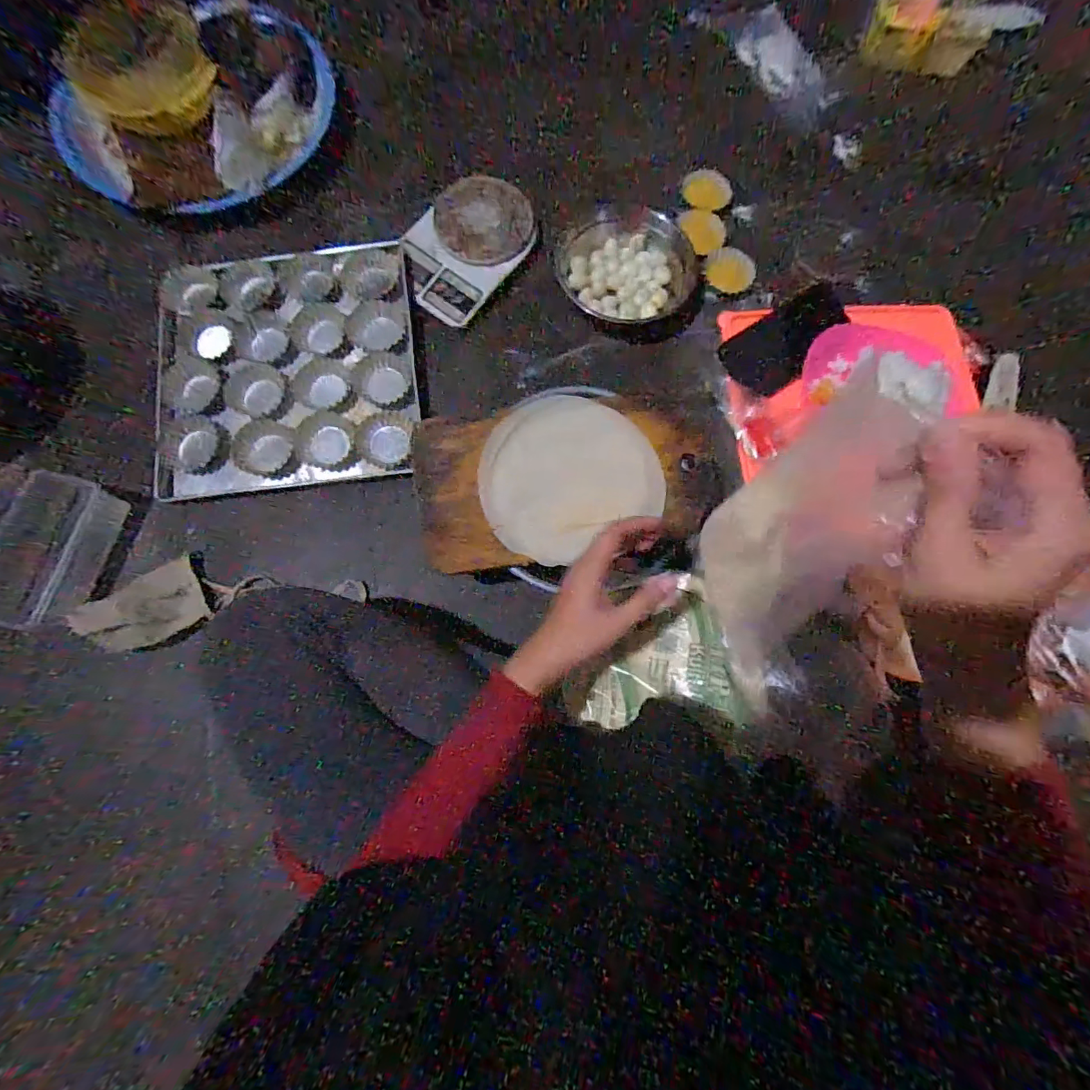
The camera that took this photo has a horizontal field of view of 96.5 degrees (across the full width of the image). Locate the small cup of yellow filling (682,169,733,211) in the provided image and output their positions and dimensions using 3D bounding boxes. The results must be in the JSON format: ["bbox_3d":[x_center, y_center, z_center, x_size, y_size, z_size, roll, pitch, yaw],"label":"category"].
[{"bbox_3d":[0.239,-0.523,0.717,0.069,0.014,0.057,2,77,-1],"label":"small cup of yellow filling"}]

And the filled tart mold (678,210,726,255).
[{"bbox_3d":[0.230,-0.453,0.702,0.064,0.014,0.066,-26,79,-8],"label":"filled tart mold"}]

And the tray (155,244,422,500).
[{"bbox_3d":[-0.328,-0.232,0.629,0.310,0.033,0.324,-7,77,-3],"label":"tray"}]

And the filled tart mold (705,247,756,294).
[{"bbox_3d":[0.265,-0.391,0.693,0.067,0.022,0.060,27,77,5],"label":"filled tart mold"}]

